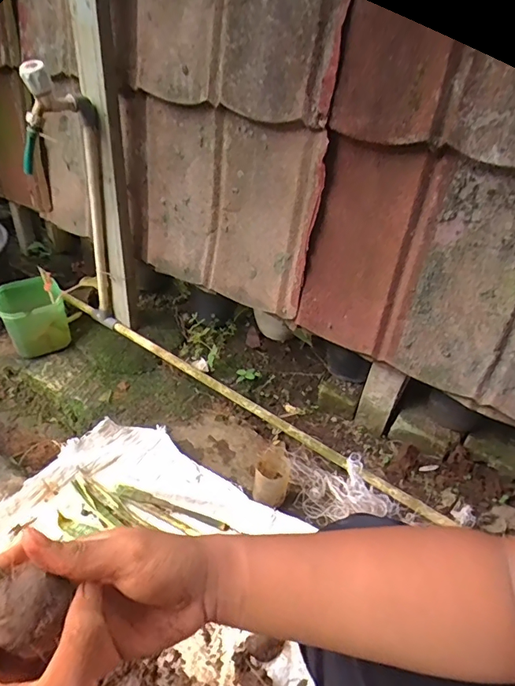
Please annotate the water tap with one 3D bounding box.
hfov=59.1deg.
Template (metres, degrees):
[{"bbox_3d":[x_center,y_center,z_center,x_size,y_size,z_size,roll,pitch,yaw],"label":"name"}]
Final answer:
[{"bbox_3d":[-0.380,-0.436,0.857,0.069,0.169,0.162,12,37,10],"label":"water tap"}]

